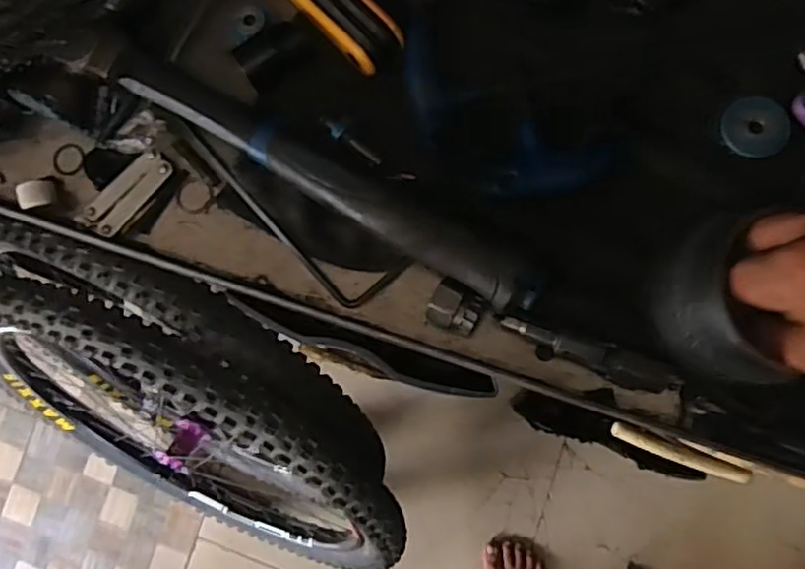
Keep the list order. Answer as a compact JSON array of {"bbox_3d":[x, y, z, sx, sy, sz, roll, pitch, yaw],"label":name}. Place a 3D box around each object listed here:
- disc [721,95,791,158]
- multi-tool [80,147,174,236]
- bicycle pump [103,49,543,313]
[{"bbox_3d":[0.206,-0.092,0.378,0.037,0.005,0.036,-1,83,7],"label":"disc"},{"bbox_3d":[-0.178,-0.059,0.421,0.024,0.014,0.064,43,90,10],"label":"multi-tool"},{"bbox_3d":[-0.049,-0.065,0.392,0.287,0.037,0.029,31,88,9],"label":"bicycle pump"}]

